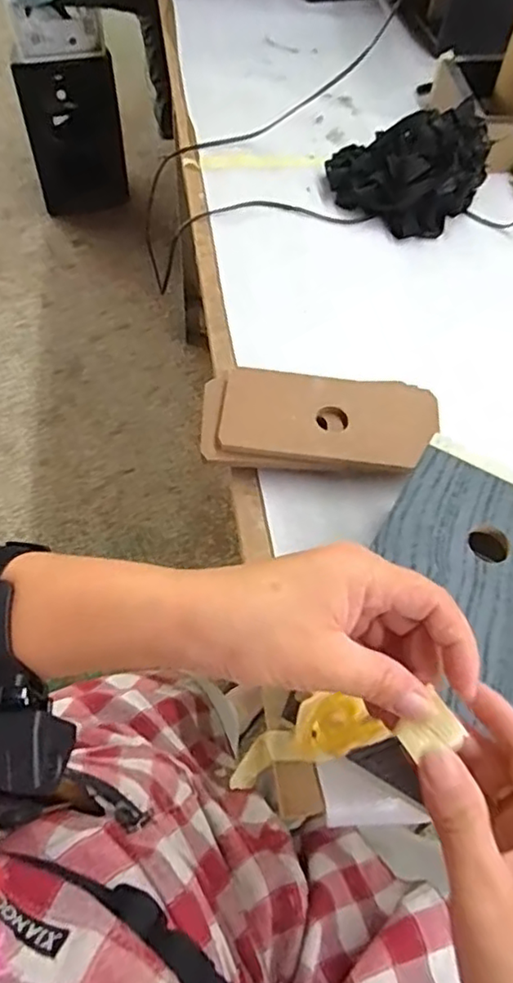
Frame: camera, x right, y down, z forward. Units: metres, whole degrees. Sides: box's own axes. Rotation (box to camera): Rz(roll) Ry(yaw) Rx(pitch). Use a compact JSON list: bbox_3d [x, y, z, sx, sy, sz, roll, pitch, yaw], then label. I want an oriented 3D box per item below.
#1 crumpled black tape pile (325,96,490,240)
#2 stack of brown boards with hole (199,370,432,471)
[{"bbox_3d":[0.189,-0.392,0.767,0.177,0.099,0.149,-9,60,-9],"label":"crumpled black tape pile"},{"bbox_3d":[0.057,-0.065,0.564,0.206,0.025,0.094,3,58,-2],"label":"stack of brown boards with hole"}]

